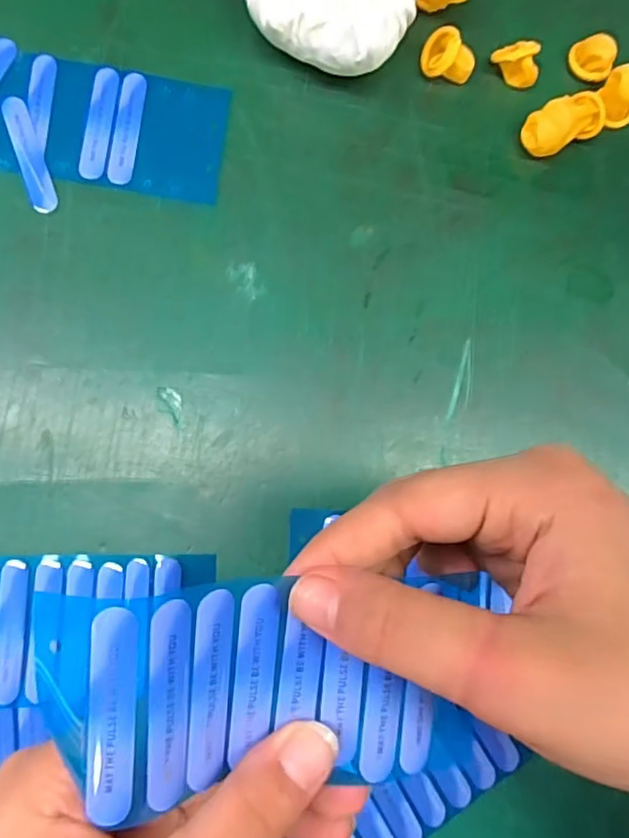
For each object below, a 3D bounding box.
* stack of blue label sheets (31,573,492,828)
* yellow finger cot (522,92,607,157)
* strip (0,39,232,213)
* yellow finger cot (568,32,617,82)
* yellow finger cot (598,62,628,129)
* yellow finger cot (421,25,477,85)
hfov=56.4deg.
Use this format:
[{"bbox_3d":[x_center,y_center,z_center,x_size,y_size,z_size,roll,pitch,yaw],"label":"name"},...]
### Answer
[{"bbox_3d":[-0.011,0.068,0.148,0.108,0.010,0.053,5,93,-21],"label":"stack of blue label sheets"},{"bbox_3d":[0.113,-0.134,0.269,0.036,0.017,0.020,-25,86,-9],"label":"yellow finger cot"},{"bbox_3d":[-0.100,-0.123,0.251,0.119,0.004,0.064,10,81,-5],"label":"strip"},{"bbox_3d":[0.131,-0.170,0.277,0.019,0.015,0.015,32,80,-1],"label":"yellow finger cot"},{"bbox_3d":[0.142,-0.148,0.271,0.021,0.021,0.019,42,80,0],"label":"yellow finger cot"},{"bbox_3d":[0.061,-0.165,0.268,0.024,0.015,0.018,22,81,-3],"label":"yellow finger cot"}]

